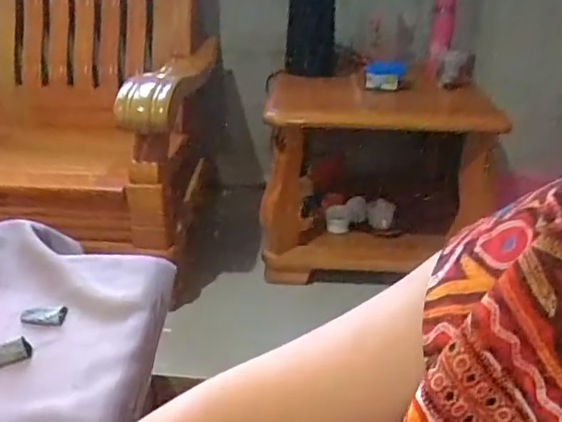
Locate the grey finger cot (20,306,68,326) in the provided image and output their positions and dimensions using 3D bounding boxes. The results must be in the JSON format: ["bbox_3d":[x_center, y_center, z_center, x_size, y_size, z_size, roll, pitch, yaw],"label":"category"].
[{"bbox_3d":[-0.258,0.114,0.638,0.045,0.008,0.025,-1,26,-5],"label":"grey finger cot"}]

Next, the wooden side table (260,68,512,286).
[{"bbox_3d":[0.271,-0.104,1.719,0.634,0.535,0.359,0,26,-3],"label":"wooden side table"}]

